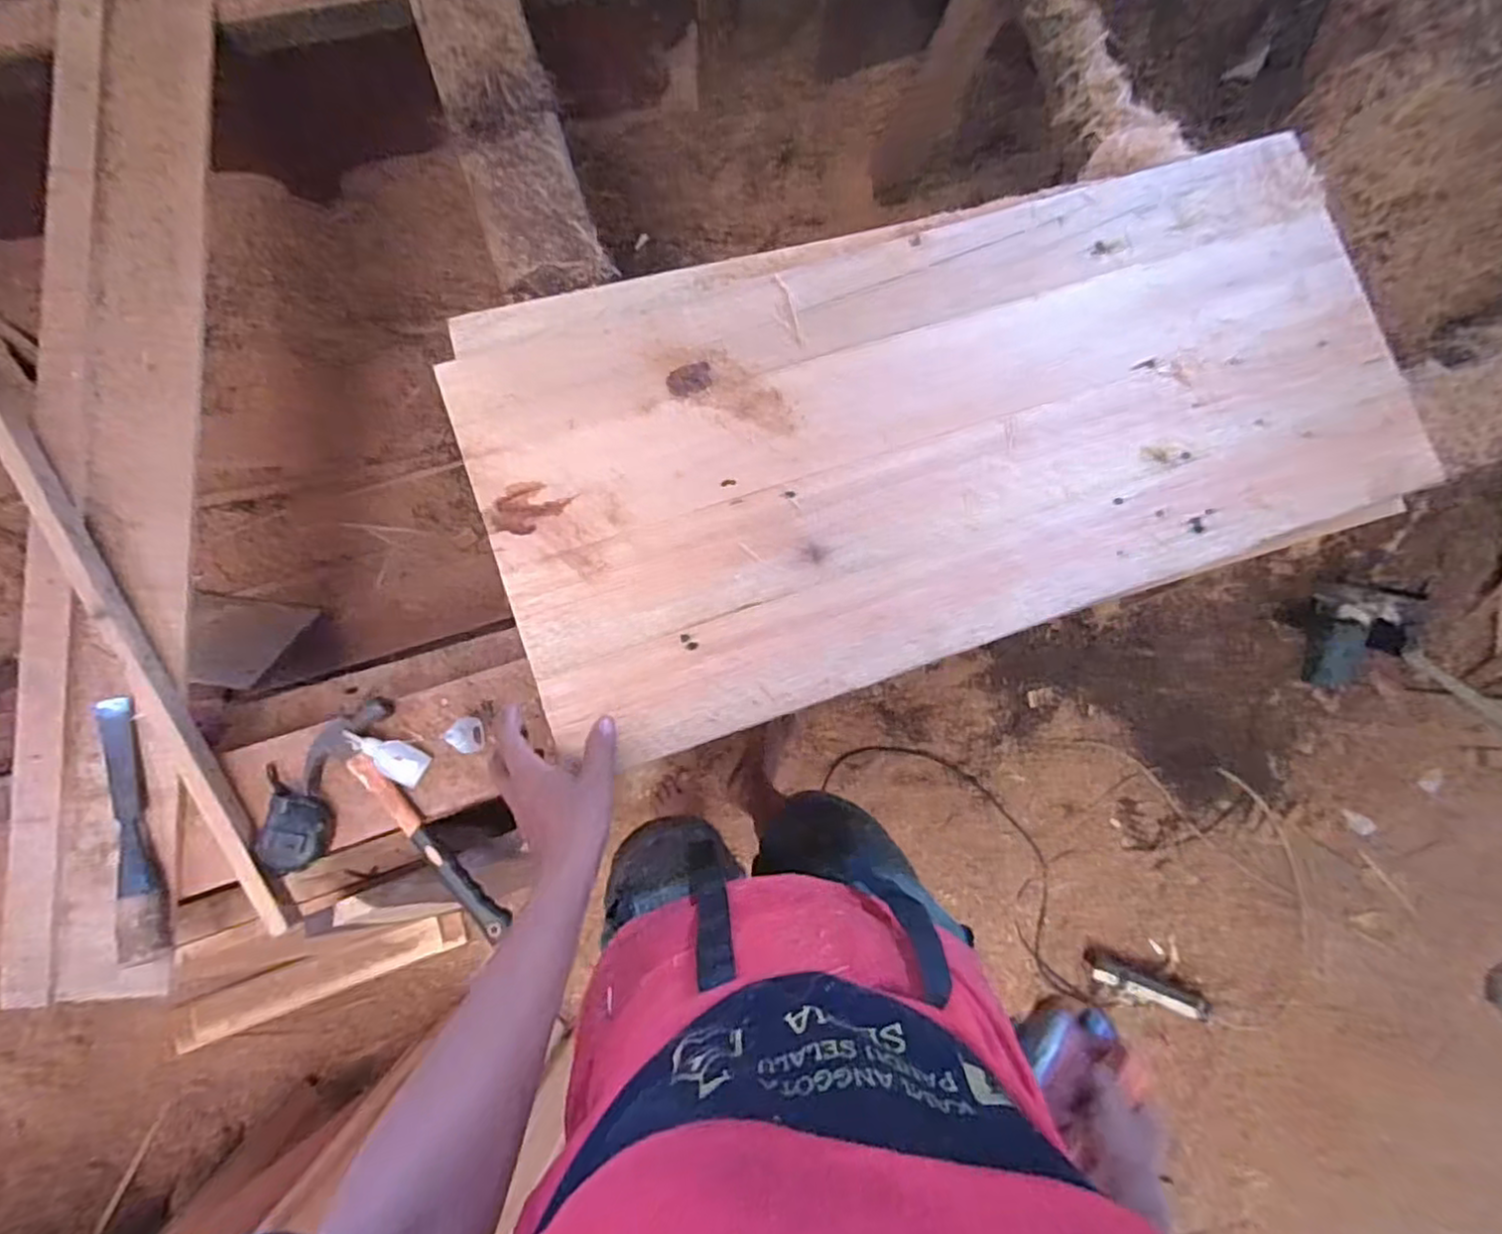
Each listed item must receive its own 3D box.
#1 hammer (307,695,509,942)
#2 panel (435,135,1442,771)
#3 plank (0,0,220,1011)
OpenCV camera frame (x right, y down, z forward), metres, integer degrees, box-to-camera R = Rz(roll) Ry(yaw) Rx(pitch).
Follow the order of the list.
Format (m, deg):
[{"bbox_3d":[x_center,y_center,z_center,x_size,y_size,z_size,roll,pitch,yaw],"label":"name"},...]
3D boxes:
[{"bbox_3d":[-0.353,0.211,0.694,0.101,0.056,0.248,-32,95,-7],"label":"hammer"},{"bbox_3d":[0.203,-0.196,0.679,0.905,0.021,0.428,-17,85,-7],"label":"panel"},{"bbox_3d":[-0.646,-0.262,0.707,0.151,0.038,1.211,-3,84,-8],"label":"plank"}]

